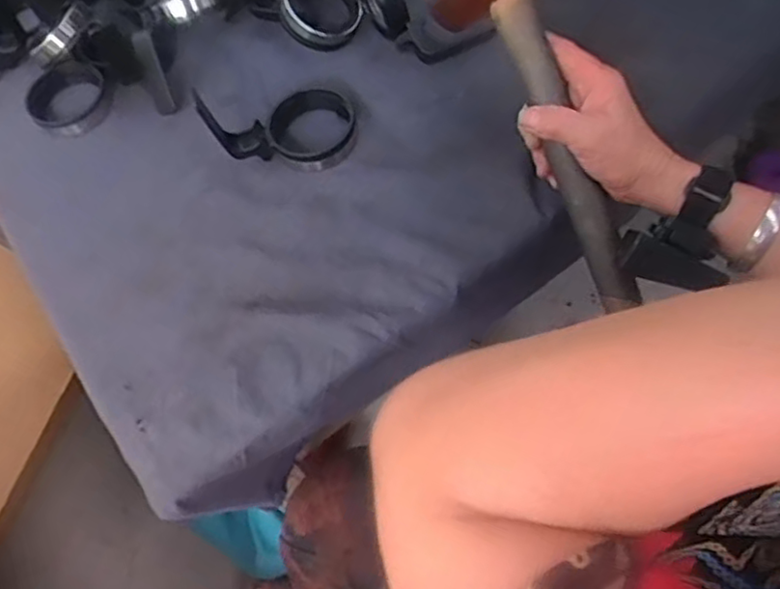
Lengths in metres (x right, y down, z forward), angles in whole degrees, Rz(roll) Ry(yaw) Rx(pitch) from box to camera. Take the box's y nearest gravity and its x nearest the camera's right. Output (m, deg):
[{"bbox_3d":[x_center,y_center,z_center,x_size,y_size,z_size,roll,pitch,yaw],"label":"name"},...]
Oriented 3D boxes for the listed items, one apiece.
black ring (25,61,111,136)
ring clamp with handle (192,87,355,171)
[{"bbox_3d":[-0.288,-0.176,0.580,0.070,0.014,0.063,-39,71,-12],"label":"black ring"},{"bbox_3d":[-0.086,-0.139,0.520,0.114,0.072,0.069,-11,63,1],"label":"ring clamp with handle"}]

